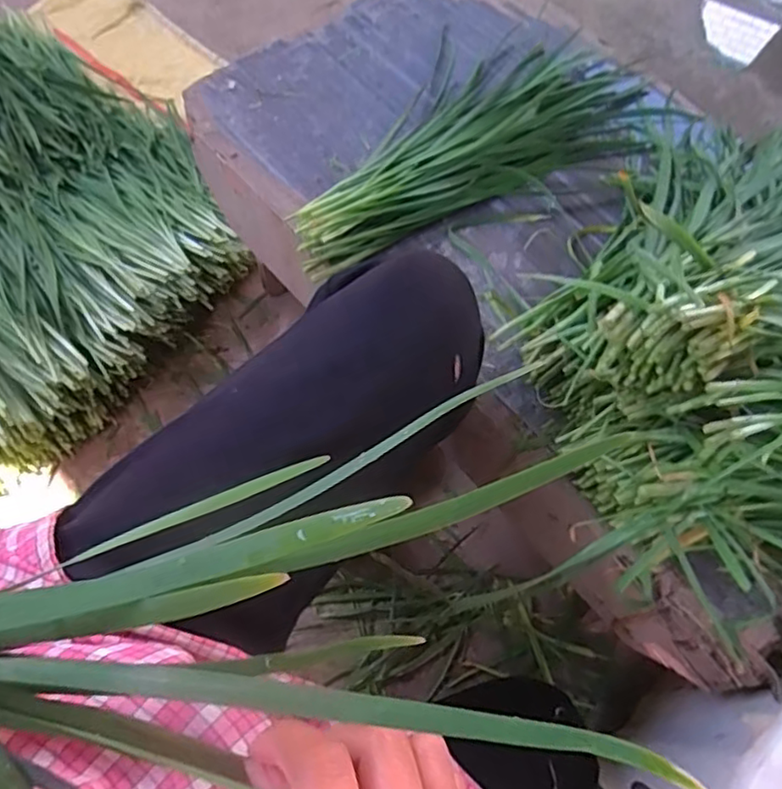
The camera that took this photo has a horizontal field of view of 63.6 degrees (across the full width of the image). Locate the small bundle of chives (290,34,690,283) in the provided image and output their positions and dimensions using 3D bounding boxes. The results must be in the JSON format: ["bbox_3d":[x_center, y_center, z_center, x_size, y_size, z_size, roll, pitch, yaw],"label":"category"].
[{"bbox_3d":[0.077,-0.254,0.599,0.412,0.043,0.179,-26,69,-14],"label":"small bundle of chives"}]

